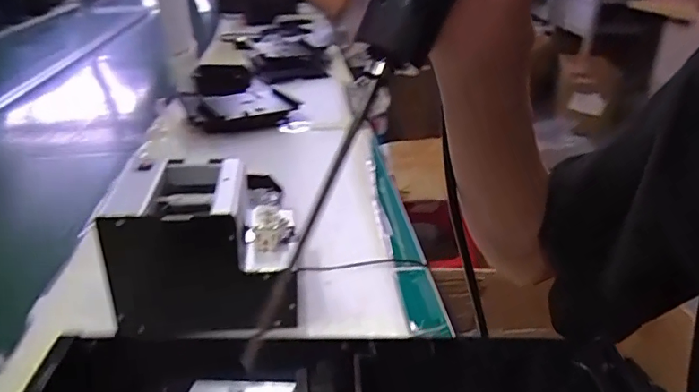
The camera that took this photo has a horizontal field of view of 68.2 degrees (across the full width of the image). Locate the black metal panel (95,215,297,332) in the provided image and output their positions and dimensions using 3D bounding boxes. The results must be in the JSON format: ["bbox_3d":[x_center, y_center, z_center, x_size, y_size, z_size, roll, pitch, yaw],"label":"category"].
[{"bbox_3d":[-0.140,0.078,0.499,0.170,0.138,0.012,-4,27,-6],"label":"black metal panel"}]

